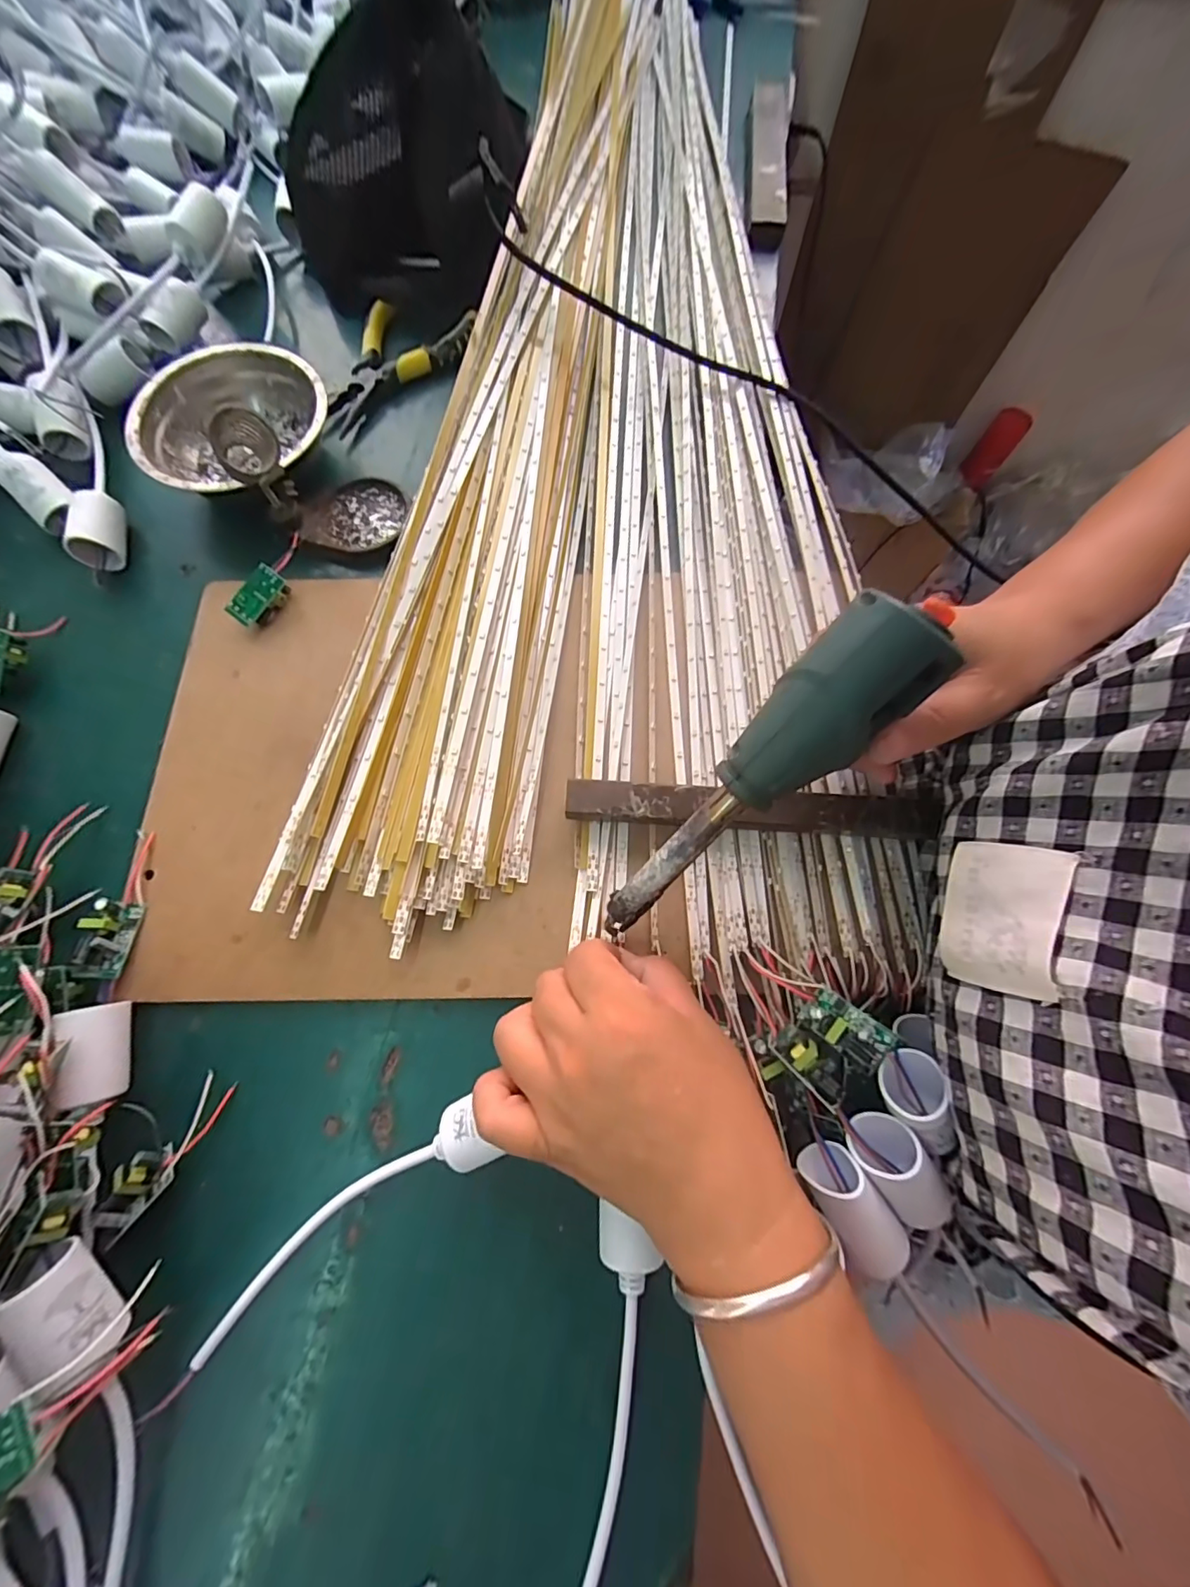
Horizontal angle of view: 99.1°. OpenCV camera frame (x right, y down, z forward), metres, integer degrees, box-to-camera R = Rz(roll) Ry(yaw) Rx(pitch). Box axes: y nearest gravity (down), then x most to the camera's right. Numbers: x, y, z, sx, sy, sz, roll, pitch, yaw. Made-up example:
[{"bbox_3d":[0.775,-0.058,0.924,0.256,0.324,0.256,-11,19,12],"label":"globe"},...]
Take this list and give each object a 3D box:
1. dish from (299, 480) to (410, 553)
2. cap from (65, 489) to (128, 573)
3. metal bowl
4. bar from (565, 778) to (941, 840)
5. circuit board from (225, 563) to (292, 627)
[{"bbox_3d":[-0.166,-0.194,0.352,0.063,0.010,0.058,5,73,2],"label":"dish"},{"bbox_3d":[-0.331,-0.176,0.339,0.026,0.031,0.048,-14,74,-3],"label":"cap"},{"bbox_3d":[-0.248,-0.253,0.358,0.124,0.038,0.124,0,73,1],"label":"metal bowl"},{"bbox_3d":[0.084,0.010,0.280,0.197,0.020,0.022,3,73,2],"label":"bar"},{"bbox_3d":[-0.216,-0.126,0.327,0.020,0.017,0.037,29,76,9],"label":"circuit board"}]

